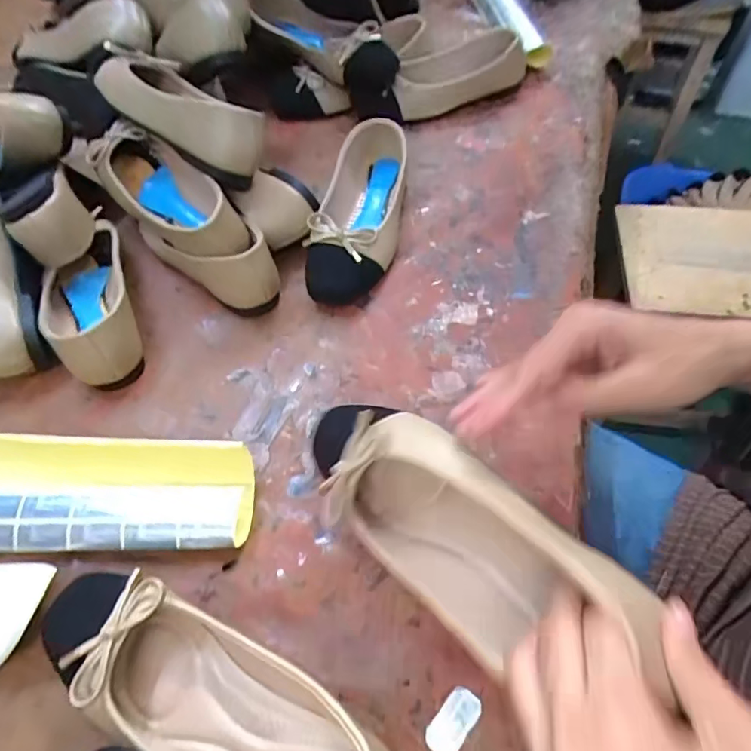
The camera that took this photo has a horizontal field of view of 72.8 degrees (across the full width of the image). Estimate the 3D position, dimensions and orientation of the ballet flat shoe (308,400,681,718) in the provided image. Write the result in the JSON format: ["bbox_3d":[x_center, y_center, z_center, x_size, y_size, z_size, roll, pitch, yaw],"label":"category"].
[{"bbox_3d":[0.042,0.085,0.287,0.075,0.073,0.225,-42,40,-24],"label":"ballet flat shoe"}]

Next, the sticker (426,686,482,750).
[{"bbox_3d":[0.048,0.212,0.311,0.021,0.004,0.039,35,65,23],"label":"sticker"}]

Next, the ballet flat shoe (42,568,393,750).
[{"bbox_3d":[-0.086,0.196,0.293,0.212,0.058,0.079,22,60,17],"label":"ballet flat shoe"}]

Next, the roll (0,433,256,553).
[{"bbox_3d":[-0.216,0.090,0.382,0.250,0.044,0.081,3,57,5],"label":"roll"}]

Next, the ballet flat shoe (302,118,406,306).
[{"bbox_3d":[-0.014,-0.184,0.542,0.079,0.067,0.232,7,57,8],"label":"ballet flat shoe"}]

